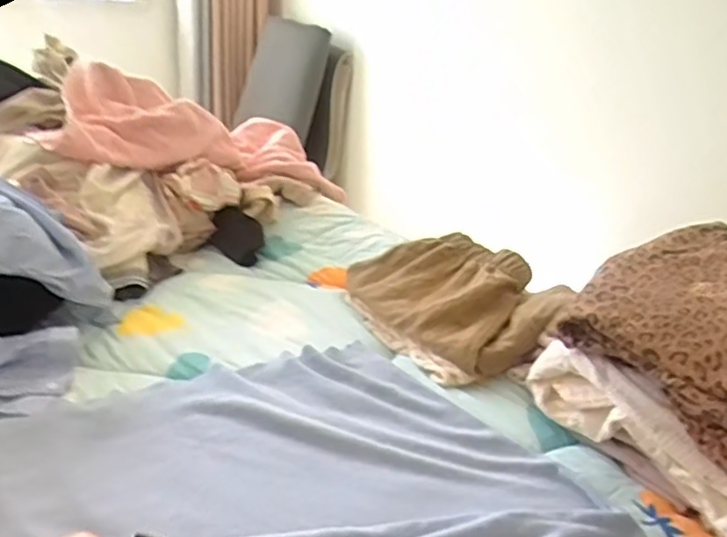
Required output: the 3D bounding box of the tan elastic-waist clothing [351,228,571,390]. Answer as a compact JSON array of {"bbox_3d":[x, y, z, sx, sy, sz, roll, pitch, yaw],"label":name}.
[{"bbox_3d":[0.123,0.038,0.875,0.209,0.091,0.290,-5,24,-22],"label":"tan elastic-waist clothing"}]

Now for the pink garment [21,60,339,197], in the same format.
[{"bbox_3d":[-0.302,-0.252,1.198,0.272,0.151,0.545,24,15,41],"label":"pink garment"}]

